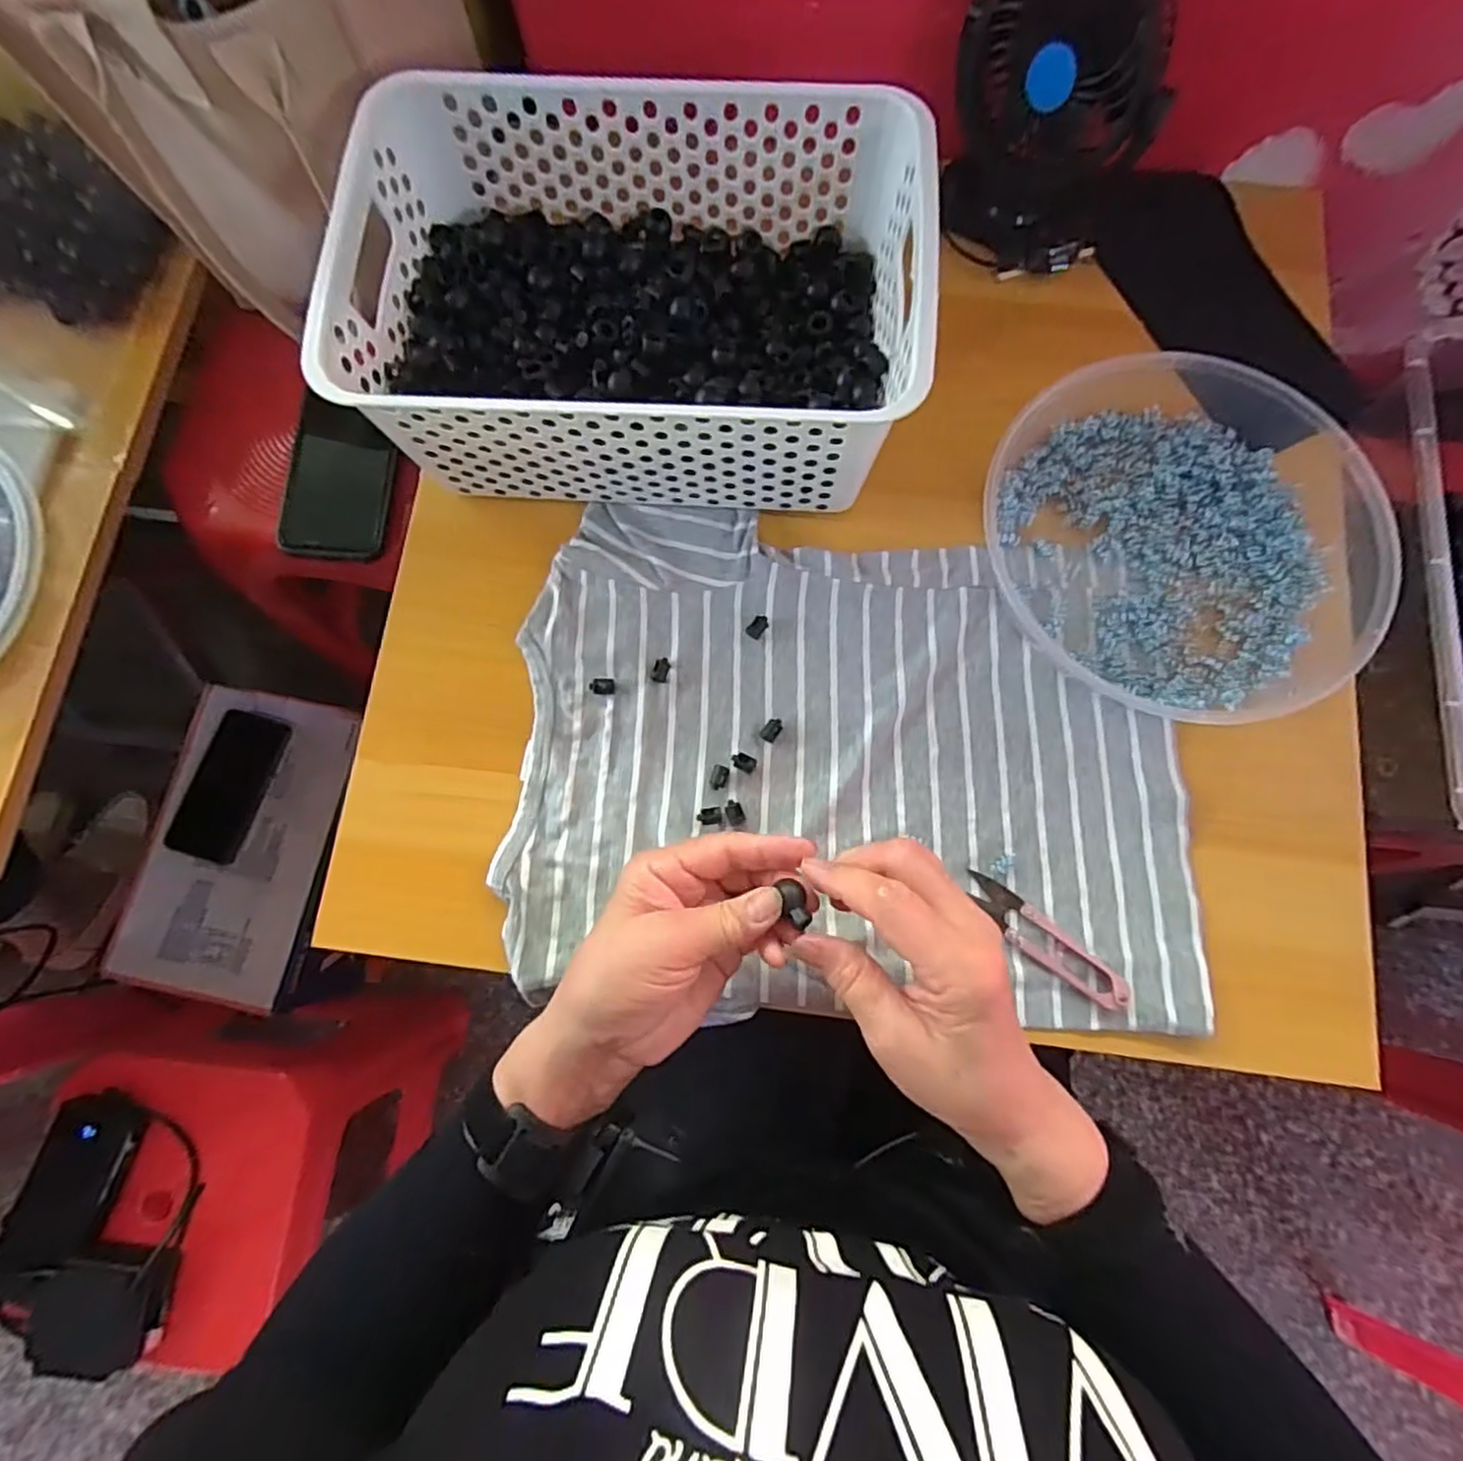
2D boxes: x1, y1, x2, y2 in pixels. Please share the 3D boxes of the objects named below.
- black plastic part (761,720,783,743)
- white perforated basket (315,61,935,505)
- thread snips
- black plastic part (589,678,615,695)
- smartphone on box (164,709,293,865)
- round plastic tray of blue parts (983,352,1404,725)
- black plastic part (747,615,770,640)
[{"bbox_3d":[0.024,0.000,0.401,0.009,0.007,0.015,30,81,7],"label":"black plastic part"},{"bbox_3d":[-0.050,-0.246,0.396,0.300,0.110,0.201,3,79,2],"label":"white perforated basket"},{"bbox_3d":[0.173,0.115,0.370,0.096,0.012,0.024,36,81,8],"label":"thread snips"},{"bbox_3d":[-0.079,-0.027,0.410,0.015,0.004,0.010,1,78,1],"label":"black plastic part"},{"bbox_3d":[-0.570,0.062,0.764,0.086,0.011,0.164,14,79,4],"label":"smartphone on box"},{"bbox_3d":[0.271,-0.122,0.404,0.223,0.038,0.207,0,78,1],"label":"round plastic tray of blue parts"},{"bbox_3d":[0.016,-0.064,0.413,0.010,0.008,0.014,39,82,8],"label":"black plastic part"}]

